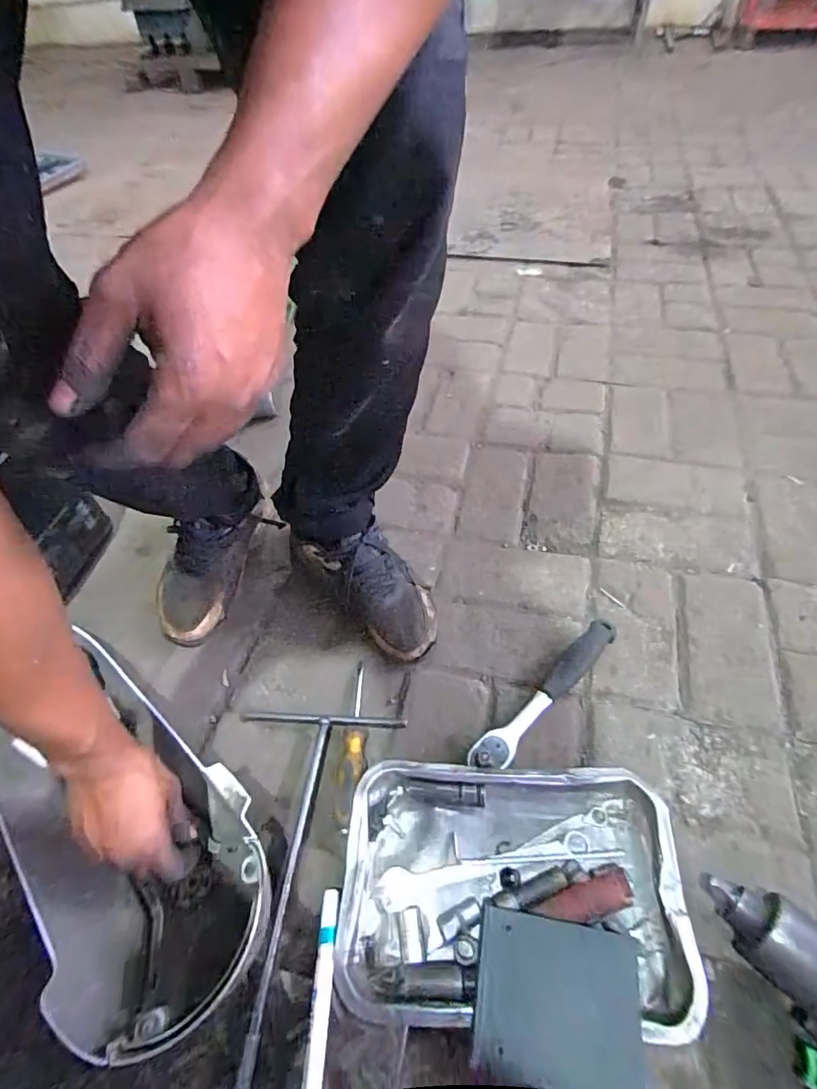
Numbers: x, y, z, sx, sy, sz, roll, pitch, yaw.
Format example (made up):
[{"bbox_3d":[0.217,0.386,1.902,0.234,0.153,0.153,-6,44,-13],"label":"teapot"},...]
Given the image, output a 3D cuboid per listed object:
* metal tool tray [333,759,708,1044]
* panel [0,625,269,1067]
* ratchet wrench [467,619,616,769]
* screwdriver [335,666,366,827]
[{"bbox_3d":[0.091,0.315,0.473,0.300,0.048,0.197,1,51,4],"label":"metal tool tray"},{"bbox_3d":[-0.278,0.268,0.494,0.365,0.087,0.182,35,61,27],"label":"panel"},{"bbox_3d":[0.159,0.174,0.592,0.237,0.031,0.039,-38,59,-24],"label":"ratchet wrench"},{"bbox_3d":[-0.062,0.219,0.577,0.029,0.025,0.181,2,51,5],"label":"screwdriver"}]

